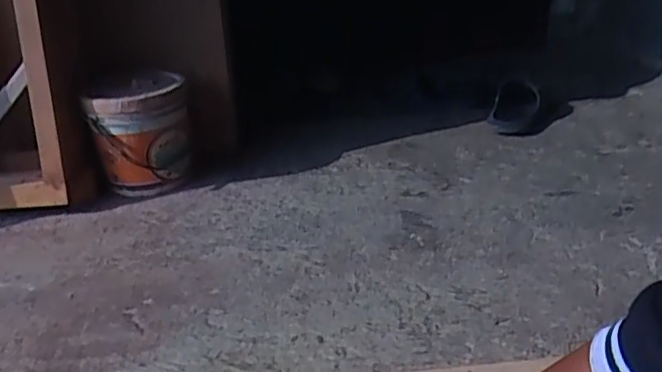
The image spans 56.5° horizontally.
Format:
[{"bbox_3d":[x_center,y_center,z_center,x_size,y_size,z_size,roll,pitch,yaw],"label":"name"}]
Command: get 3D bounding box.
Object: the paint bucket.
[{"bbox_3d":[-0.358,-0.097,1.174,0.169,0.214,0.169,-9,26,-12],"label":"paint bucket"}]

